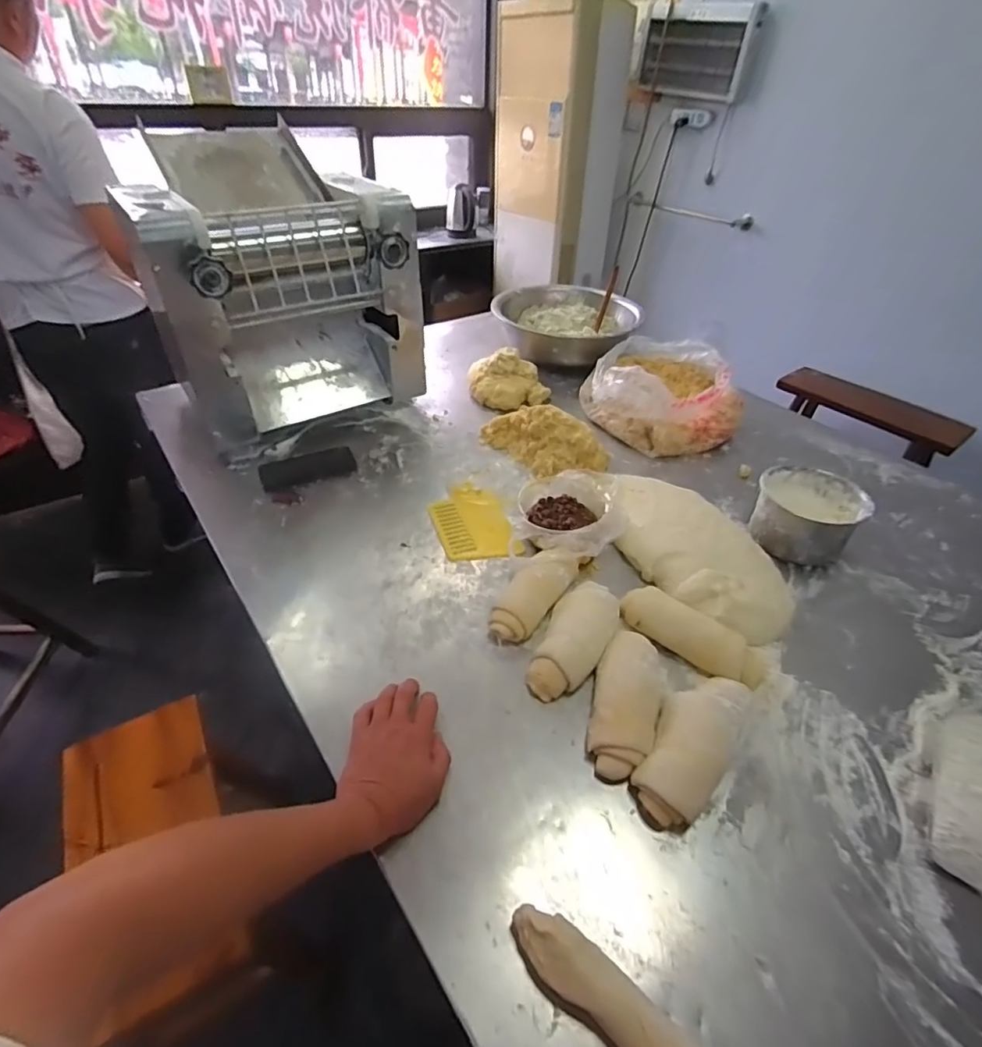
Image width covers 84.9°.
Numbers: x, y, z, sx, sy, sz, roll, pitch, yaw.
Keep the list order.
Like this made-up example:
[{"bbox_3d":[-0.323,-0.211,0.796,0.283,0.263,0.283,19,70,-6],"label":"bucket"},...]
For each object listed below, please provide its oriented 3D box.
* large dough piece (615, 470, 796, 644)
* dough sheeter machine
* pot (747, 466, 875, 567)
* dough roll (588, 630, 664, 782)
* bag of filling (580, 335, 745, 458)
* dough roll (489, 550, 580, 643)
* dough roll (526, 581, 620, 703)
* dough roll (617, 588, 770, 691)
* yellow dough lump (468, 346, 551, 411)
[{"bbox_3d":[0.302,0.035,0.813,0.184,0.052,0.350,-12,42,-17],"label":"large dough piece"},{"bbox_3d":[-0.424,-0.461,1.056,0.422,0.435,0.430,-25,47,-29],"label":"dough sheeter machine"},{"bbox_3d":[0.488,-0.012,0.836,0.145,0.088,0.140,1,40,-1],"label":"pot"},{"bbox_3d":[0.156,0.190,0.605,0.073,0.052,0.176,10,40,10],"label":"dough roll"},{"bbox_3d":[0.365,-0.294,1.162,0.315,0.116,0.361,8,40,7],"label":"bag of filling"},{"bbox_3d":[0.058,0.090,0.731,0.069,0.040,0.165,25,45,25],"label":"dough roll"},{"bbox_3d":[0.110,0.144,0.683,0.083,0.044,0.184,17,42,17],"label":"dough roll"},{"bbox_3d":[0.253,0.138,0.678,0.184,0.044,0.060,26,45,26],"label":"dough roll"},{"bbox_3d":[0.042,-0.324,1.212,0.183,0.097,0.143,2,40,-1],"label":"yellow dough lump"}]

